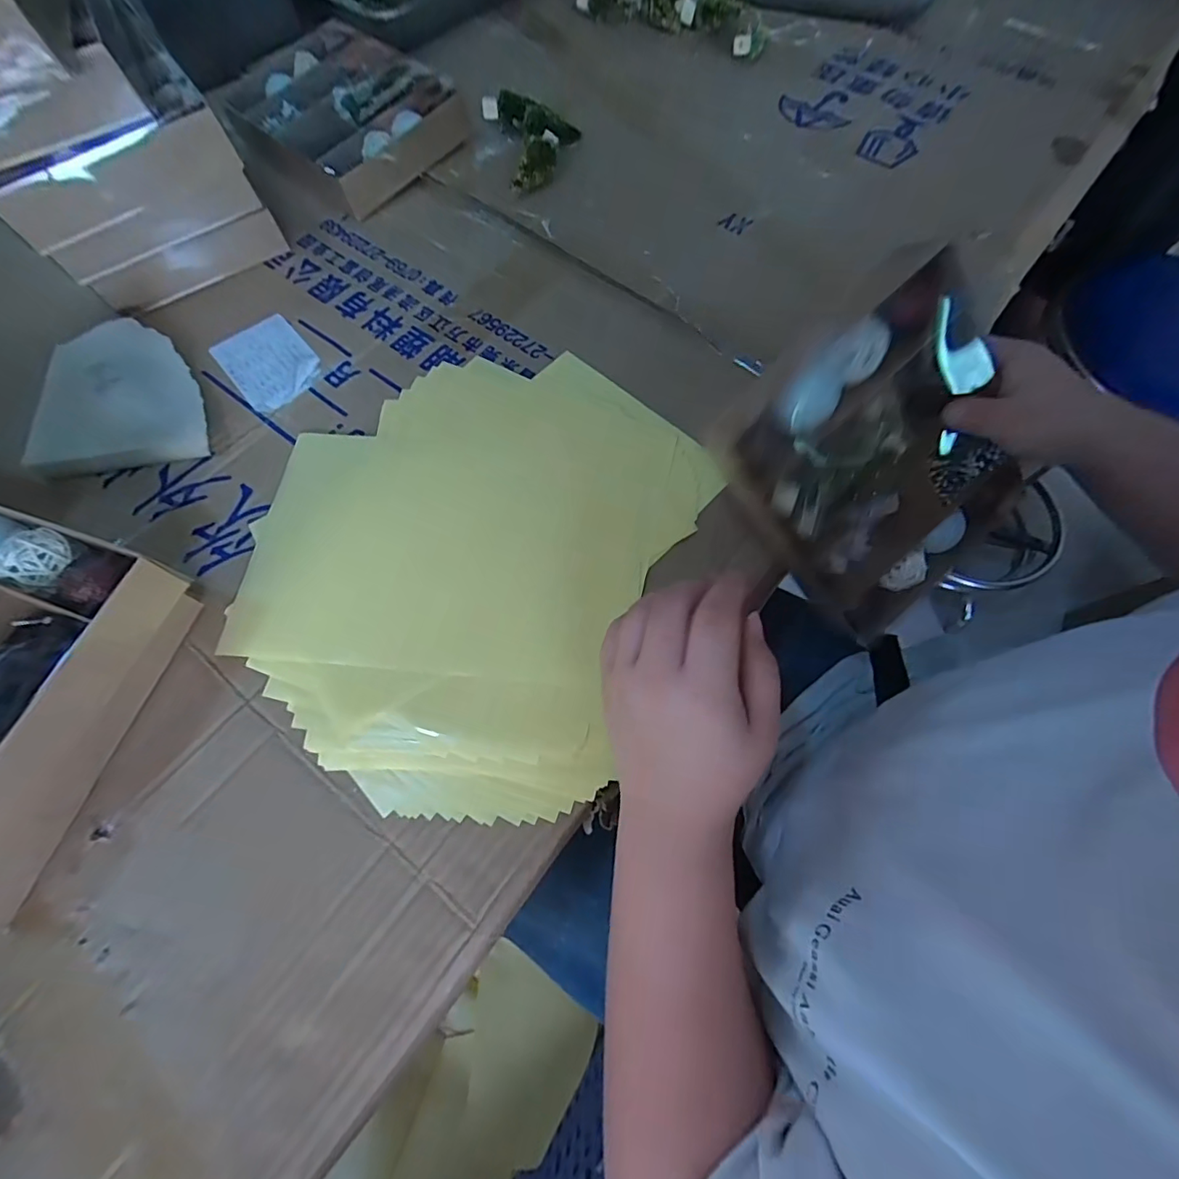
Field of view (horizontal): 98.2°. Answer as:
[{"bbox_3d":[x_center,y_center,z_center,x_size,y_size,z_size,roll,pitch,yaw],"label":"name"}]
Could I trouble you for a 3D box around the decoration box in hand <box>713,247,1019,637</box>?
[{"bbox_3d":[0.193,-0.083,0.342,0.172,0.215,0.031,-44,28,6],"label":"decoration box in hand"}]

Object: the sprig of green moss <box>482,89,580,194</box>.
[{"bbox_3d":[-0.056,-0.471,0.531,0.083,0.033,0.132,-15,68,-6],"label":"sprig of green moss"}]

